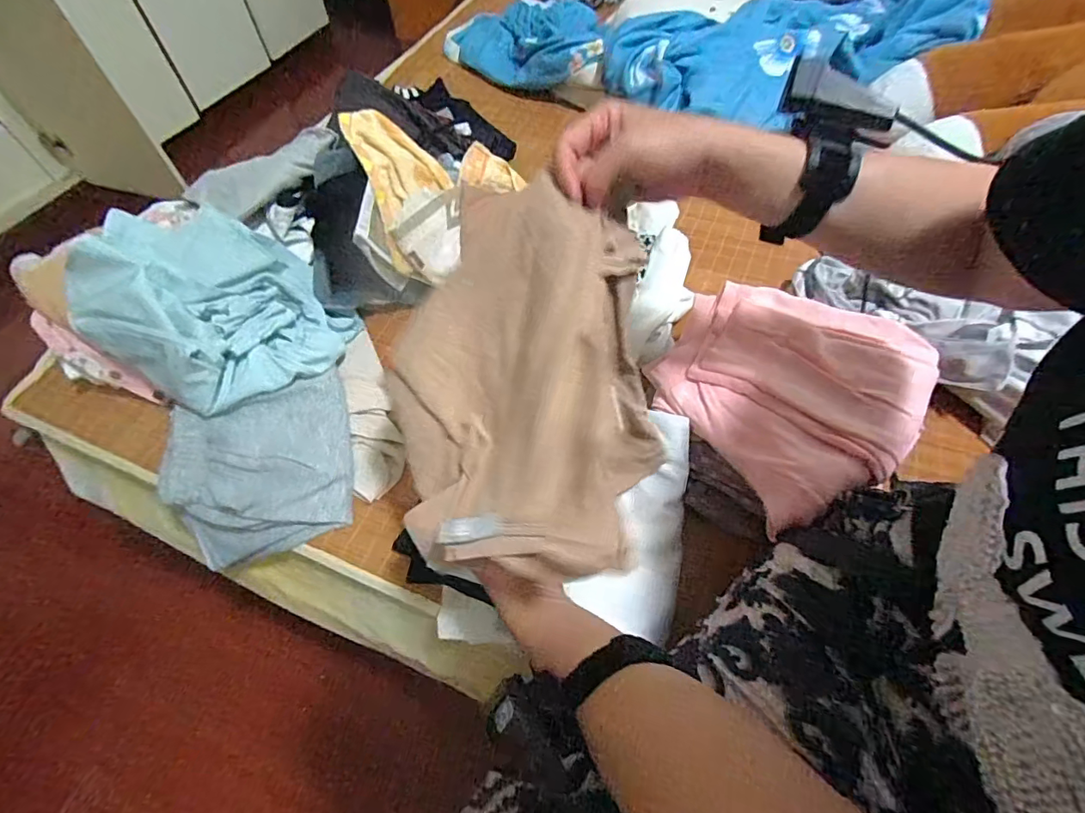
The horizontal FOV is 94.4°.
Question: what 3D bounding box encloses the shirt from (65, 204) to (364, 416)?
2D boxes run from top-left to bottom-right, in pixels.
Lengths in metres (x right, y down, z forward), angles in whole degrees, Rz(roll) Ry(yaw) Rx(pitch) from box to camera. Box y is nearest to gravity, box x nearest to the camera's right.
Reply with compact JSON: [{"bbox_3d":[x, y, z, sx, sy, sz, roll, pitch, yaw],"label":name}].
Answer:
[{"bbox_3d":[-0.406,-0.125,0.622,0.296,0.127,0.224,27,62,18],"label":"shirt"}]

